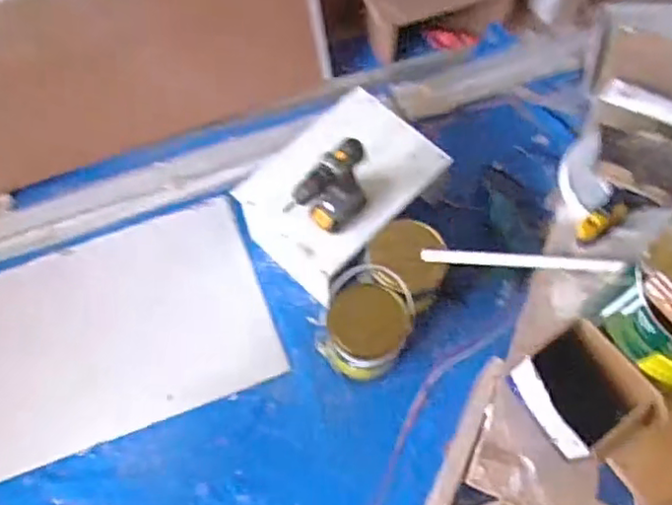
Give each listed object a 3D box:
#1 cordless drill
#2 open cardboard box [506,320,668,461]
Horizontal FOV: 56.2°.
[{"bbox_3d":[-0.015,-0.109,1.212,0.082,0.199,0.183,41,73,16],"label":"cordless drill"},{"bbox_3d":[0.293,0.168,0.742,0.111,0.089,0.145,-31,70,-12],"label":"open cardboard box"}]

